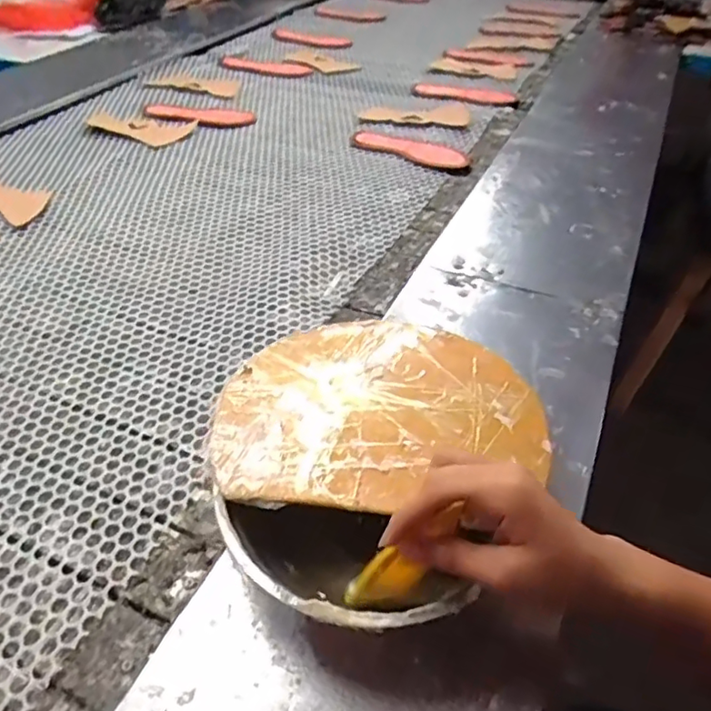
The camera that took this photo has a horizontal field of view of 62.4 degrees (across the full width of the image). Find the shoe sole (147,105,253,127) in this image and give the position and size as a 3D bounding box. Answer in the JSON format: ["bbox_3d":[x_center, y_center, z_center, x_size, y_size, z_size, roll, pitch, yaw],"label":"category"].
[{"bbox_3d":[-0.300,-0.459,1.118,0.218,0.012,0.060,6,43,4],"label":"shoe sole"}]

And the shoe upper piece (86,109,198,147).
[{"bbox_3d":[-0.400,-0.417,1.074,0.196,0.008,0.105,11,44,10],"label":"shoe upper piece"}]

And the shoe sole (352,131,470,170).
[{"bbox_3d":[0.090,-0.355,1.003,0.226,0.010,0.071,24,47,22],"label":"shoe sole"}]

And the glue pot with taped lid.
[{"bbox_3d":[0.007,0.081,0.452,0.225,0.083,0.247,1,43,-1],"label":"glue pot with taped lid"}]

